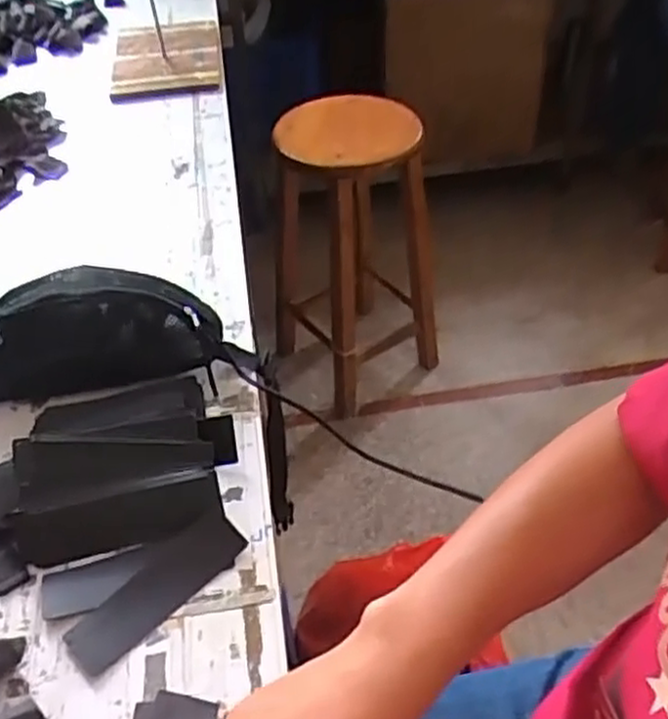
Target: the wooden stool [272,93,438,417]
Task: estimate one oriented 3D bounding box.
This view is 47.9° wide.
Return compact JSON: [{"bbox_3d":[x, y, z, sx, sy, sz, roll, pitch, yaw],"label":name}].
[{"bbox_3d":[0.041,-0.232,1.622,0.296,0.668,0.282,-2,44,2],"label":"wooden stool"}]

